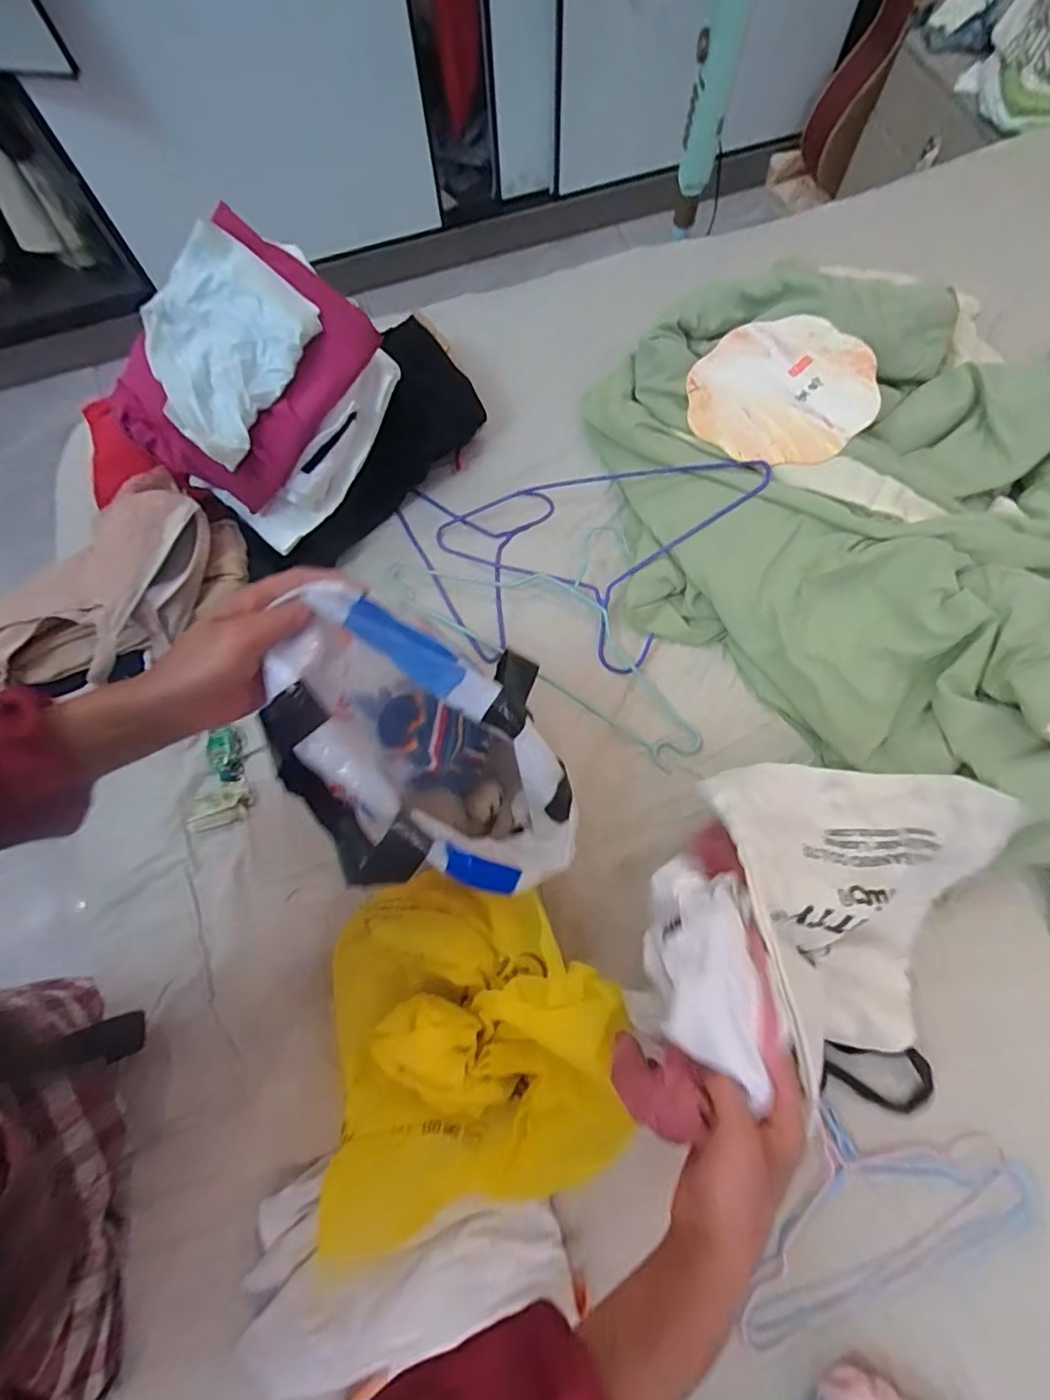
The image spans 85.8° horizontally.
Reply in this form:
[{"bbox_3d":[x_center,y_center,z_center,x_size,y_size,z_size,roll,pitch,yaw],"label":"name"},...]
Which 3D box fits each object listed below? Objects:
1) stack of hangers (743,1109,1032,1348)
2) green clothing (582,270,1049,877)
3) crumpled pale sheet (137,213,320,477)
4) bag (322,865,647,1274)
[{"bbox_3d":[0.302,0.433,0.491,0.279,0.023,0.133,-19,73,-4],"label":"stack of hangers"},{"bbox_3d":[0.505,-0.093,0.604,0.569,0.113,1.048,-36,75,-9],"label":"green clothing"},{"bbox_3d":[-0.309,-0.351,0.560,0.148,0.029,0.184,33,94,0],"label":"crumpled pale sheet"},{"bbox_3d":[-0.045,0.283,0.468,0.253,0.095,0.253,-8,72,0],"label":"bag"}]

